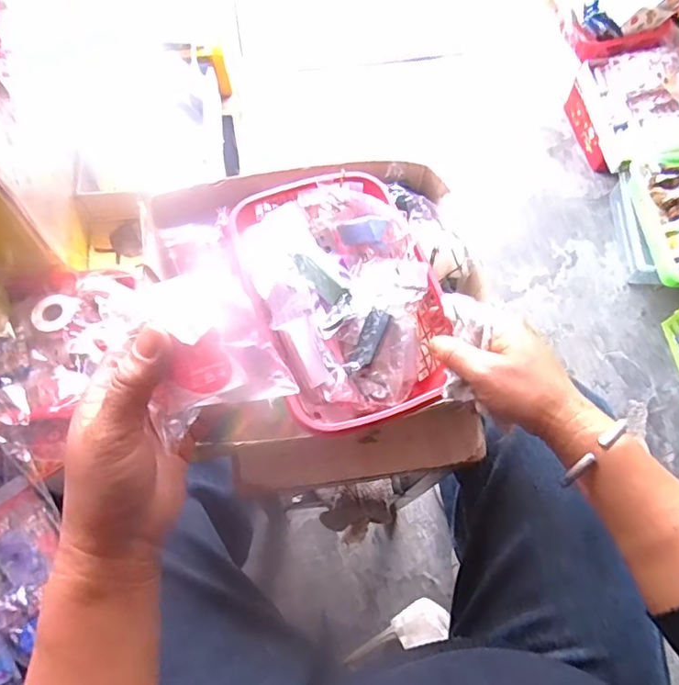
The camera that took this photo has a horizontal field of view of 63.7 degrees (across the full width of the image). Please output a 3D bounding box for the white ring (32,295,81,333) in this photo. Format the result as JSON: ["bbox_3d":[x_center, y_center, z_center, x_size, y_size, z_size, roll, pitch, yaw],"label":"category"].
[{"bbox_3d":[-0.369,-0.040,0.707,0.051,0.011,0.057,23,68,8],"label":"white ring"}]

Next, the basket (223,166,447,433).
[{"bbox_3d":[0.003,-0.033,0.448,0.141,0.065,0.200,-15,68,-8],"label":"basket"}]

